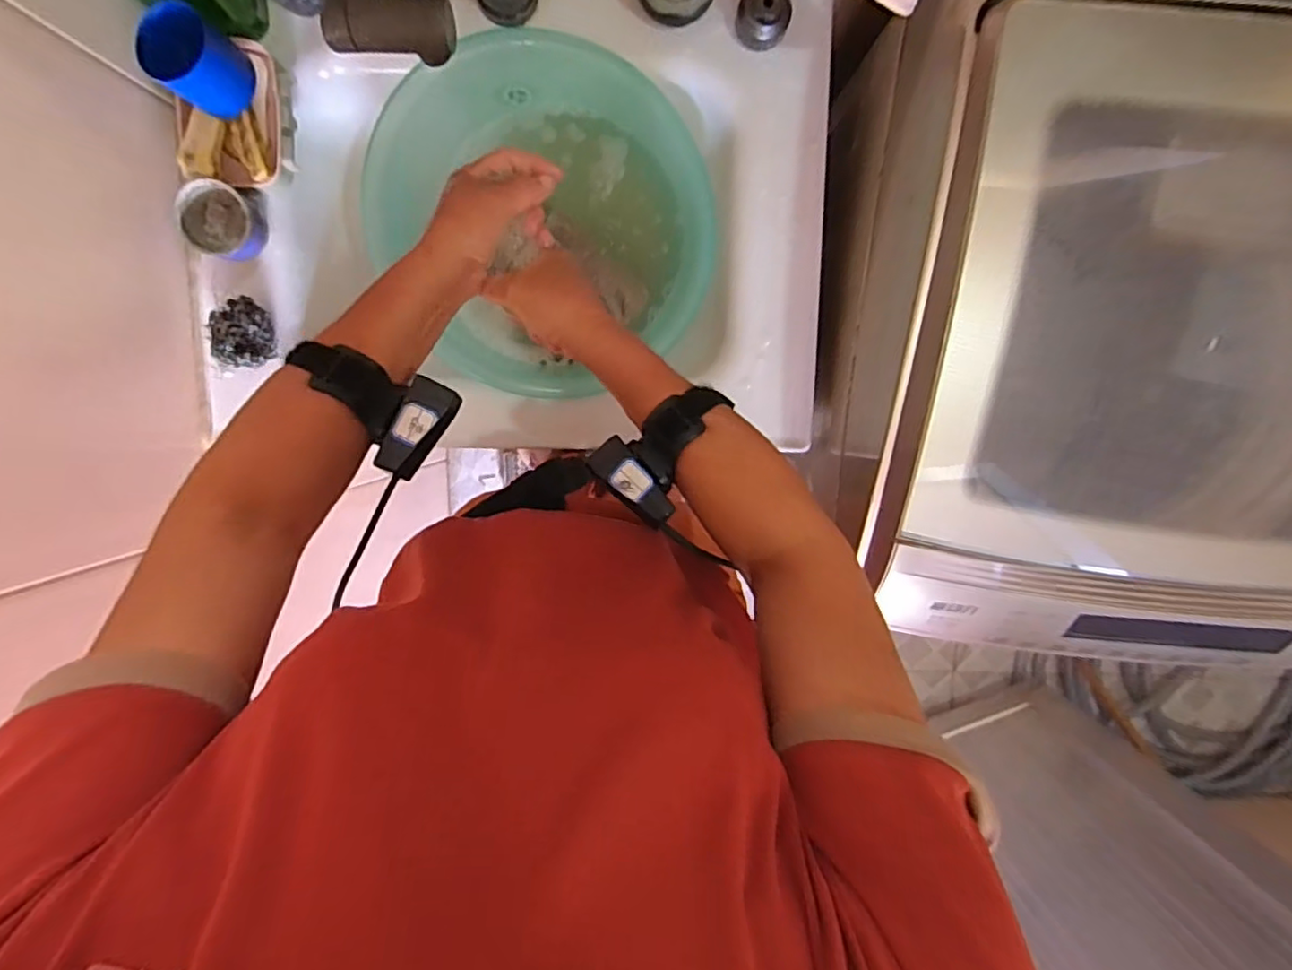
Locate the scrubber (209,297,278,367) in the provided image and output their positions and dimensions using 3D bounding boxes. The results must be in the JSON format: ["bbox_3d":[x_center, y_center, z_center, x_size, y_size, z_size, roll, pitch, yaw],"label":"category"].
[{"bbox_3d":[-0.386,-0.145,0.596,0.056,0.038,0.065,-10,98,1],"label":"scrubber"}]

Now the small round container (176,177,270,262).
[{"bbox_3d":[-0.390,-0.244,0.580,0.058,0.061,0.062,0,98,0],"label":"small round container"}]

